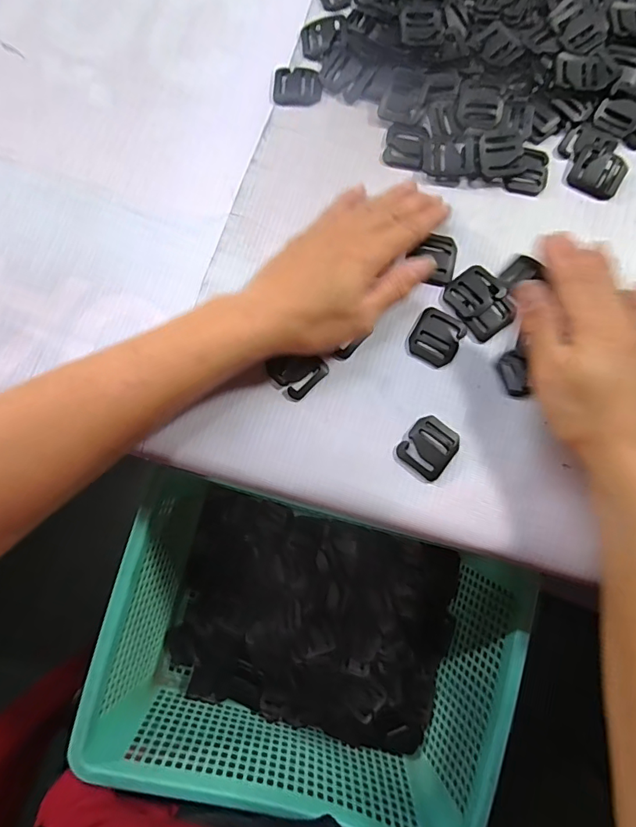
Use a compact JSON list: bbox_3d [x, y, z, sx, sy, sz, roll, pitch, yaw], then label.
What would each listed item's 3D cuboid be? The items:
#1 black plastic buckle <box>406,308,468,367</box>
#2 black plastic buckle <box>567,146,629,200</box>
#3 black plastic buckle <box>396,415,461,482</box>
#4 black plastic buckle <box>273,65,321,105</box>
[{"bbox_3d":[0.078,-0.050,0.301,0.031,0.004,0.035,26,80,5],"label":"black plastic buckle"},{"bbox_3d":[0.198,-0.171,0.324,0.035,0.010,0.032,31,80,6],"label":"black plastic buckle"},{"bbox_3d":[0.070,0.021,0.287,0.031,0.004,0.035,38,81,7],"label":"black plastic buckle"},{"bbox_3d":[-0.015,-0.243,0.341,0.035,0.004,0.030,0,79,0],"label":"black plastic buckle"}]

